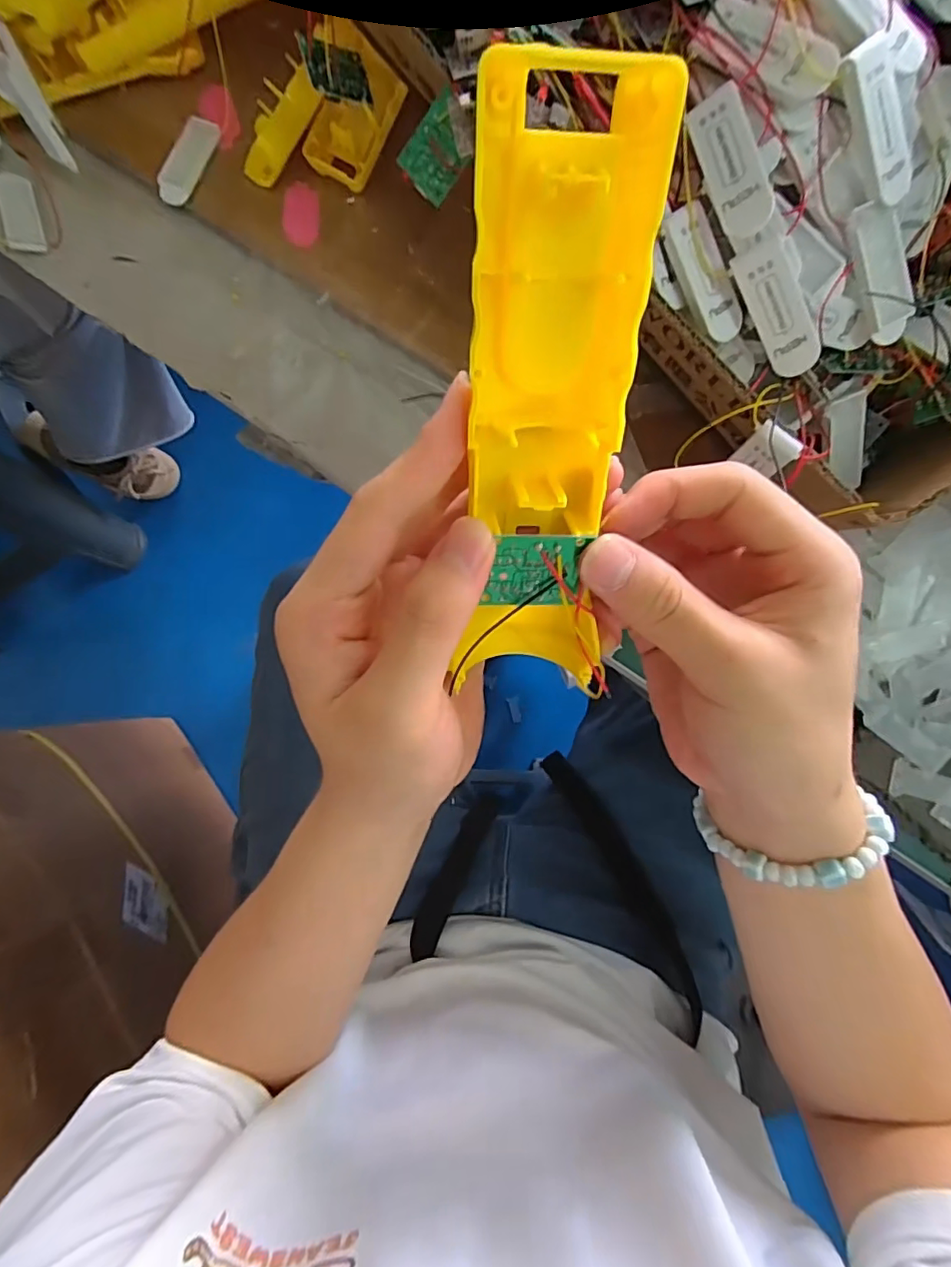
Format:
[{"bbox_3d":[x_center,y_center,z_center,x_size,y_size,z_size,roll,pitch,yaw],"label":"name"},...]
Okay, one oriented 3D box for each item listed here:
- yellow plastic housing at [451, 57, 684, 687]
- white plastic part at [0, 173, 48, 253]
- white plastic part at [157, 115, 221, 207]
[{"bbox_3d":[0.020,-0.051,0.159,0.043,0.163,0.026,0,38,-2],"label":"yellow plastic housing"},{"bbox_3d":[-0.297,-0.274,0.363,0.021,0.011,0.054,-16,83,-4],"label":"white plastic part"},{"bbox_3d":[-0.185,-0.305,0.360,0.022,0.009,0.058,23,82,1],"label":"white plastic part"}]

